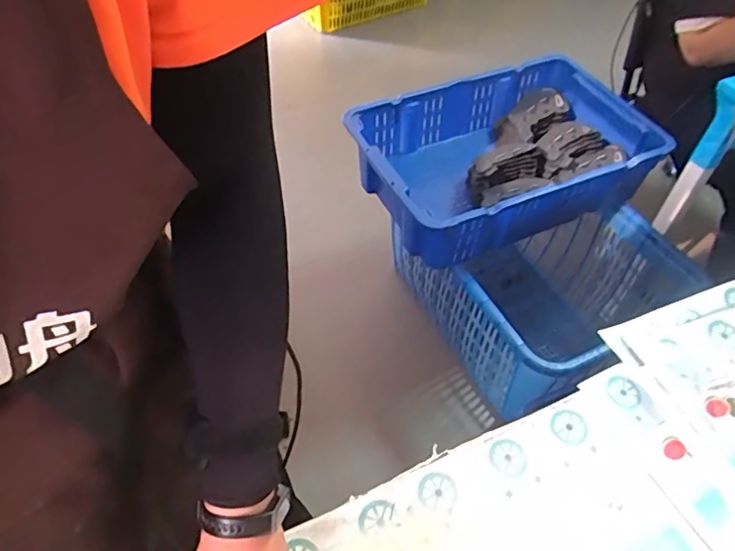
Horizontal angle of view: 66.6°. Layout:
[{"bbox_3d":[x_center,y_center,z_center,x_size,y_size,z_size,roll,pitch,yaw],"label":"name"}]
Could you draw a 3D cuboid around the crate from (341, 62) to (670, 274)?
[{"bbox_3d":[0.316,-0.293,1.373,0.692,0.211,0.463,-22,55,-19],"label":"crate"}]

